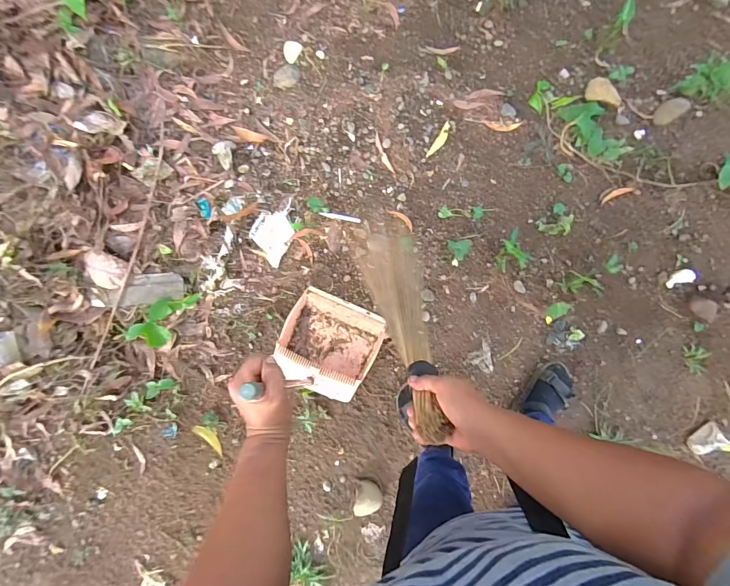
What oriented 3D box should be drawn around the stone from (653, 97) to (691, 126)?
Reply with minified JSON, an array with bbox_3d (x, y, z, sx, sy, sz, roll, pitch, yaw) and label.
[{"bbox_3d":[0.868,-0.519,1.094,0.095,0.028,0.058,-31,84,2],"label":"stone"}]

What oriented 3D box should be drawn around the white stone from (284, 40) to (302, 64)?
[{"bbox_3d":[-0.230,-0.747,1.192,0.059,0.019,0.079,20,87,6],"label":"white stone"}]

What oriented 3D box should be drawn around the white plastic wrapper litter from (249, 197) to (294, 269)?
[{"bbox_3d":[-0.270,-0.193,1.157,0.116,0.033,0.202,27,88,6],"label":"white plastic wrapper litter"}]

